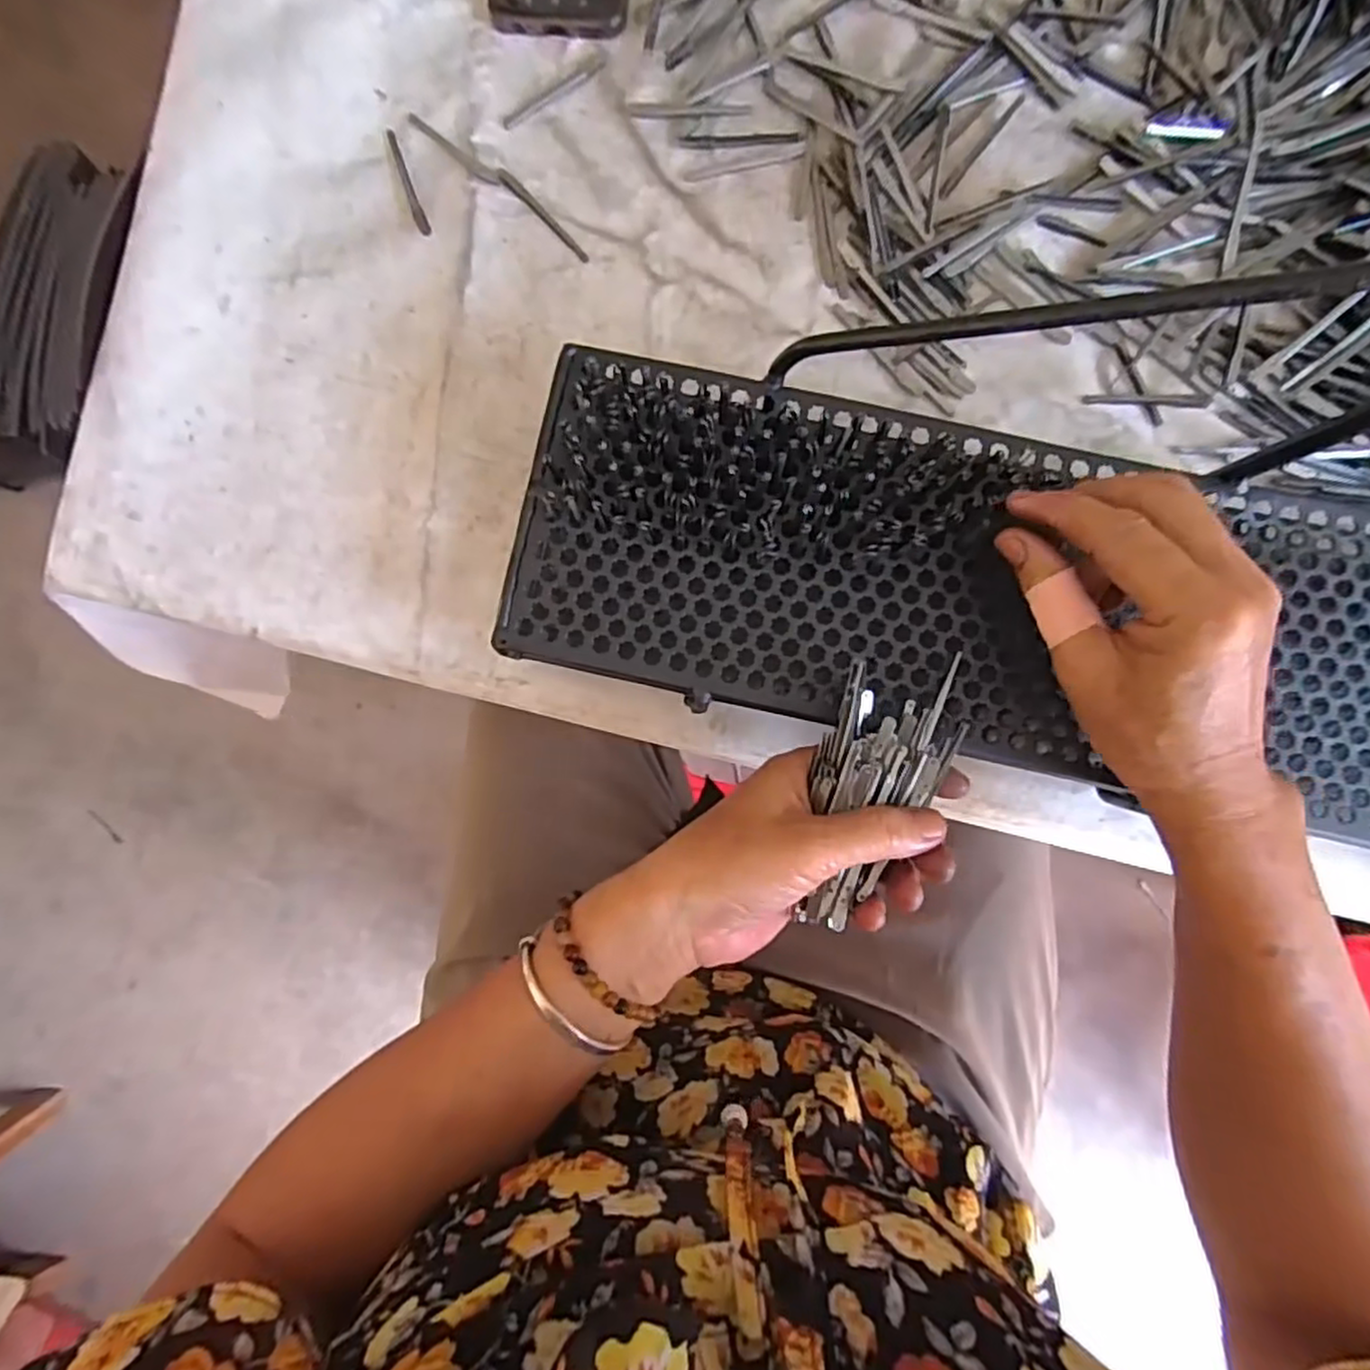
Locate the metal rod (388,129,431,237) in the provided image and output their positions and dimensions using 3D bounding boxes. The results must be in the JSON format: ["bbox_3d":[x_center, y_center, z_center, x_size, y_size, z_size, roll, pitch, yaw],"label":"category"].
[{"bbox_3d":[-0.155,-0.280,0.395,0.007,0.005,0.069,-21,87,0],"label":"metal rod"}]

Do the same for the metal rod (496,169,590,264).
[{"bbox_3d":[-0.077,-0.258,0.388,0.007,0.004,0.067,-45,87,-1],"label":"metal rod"}]

